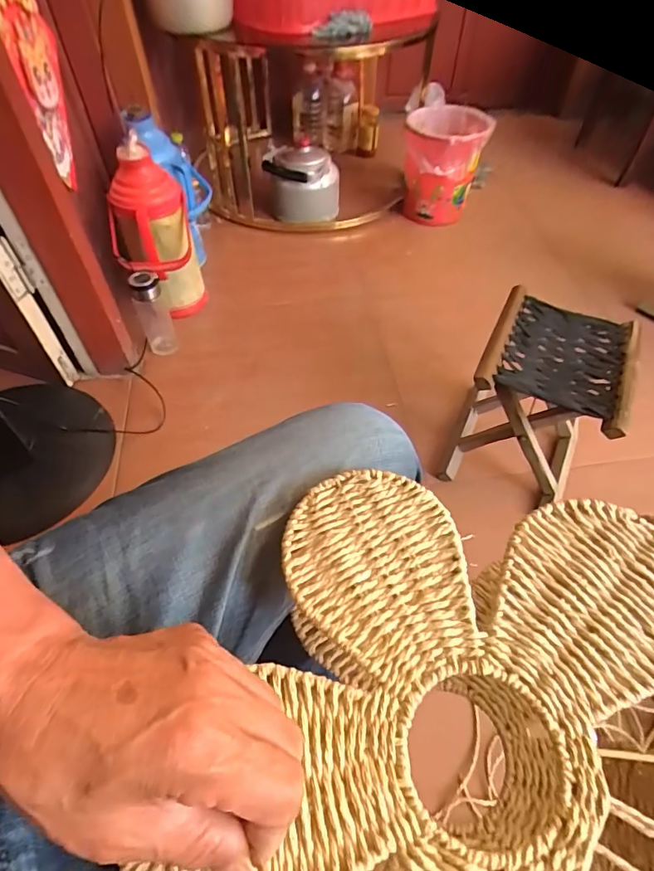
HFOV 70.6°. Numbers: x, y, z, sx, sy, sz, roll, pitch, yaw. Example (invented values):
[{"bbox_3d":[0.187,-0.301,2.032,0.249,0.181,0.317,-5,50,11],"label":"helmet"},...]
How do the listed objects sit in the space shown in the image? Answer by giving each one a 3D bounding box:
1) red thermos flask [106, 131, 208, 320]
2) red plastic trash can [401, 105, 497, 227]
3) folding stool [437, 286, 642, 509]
[{"bbox_3d":[-0.389,-0.426,1.062,0.172,0.367,0.145,-19,55,-14],"label":"red thermos flask"},{"bbox_3d":[0.364,-0.857,1.469,0.242,0.245,0.248,7,53,5],"label":"red plastic trash can"},{"bbox_3d":[0.375,-0.059,0.844,0.223,0.258,0.261,21,55,15],"label":"folding stool"}]

